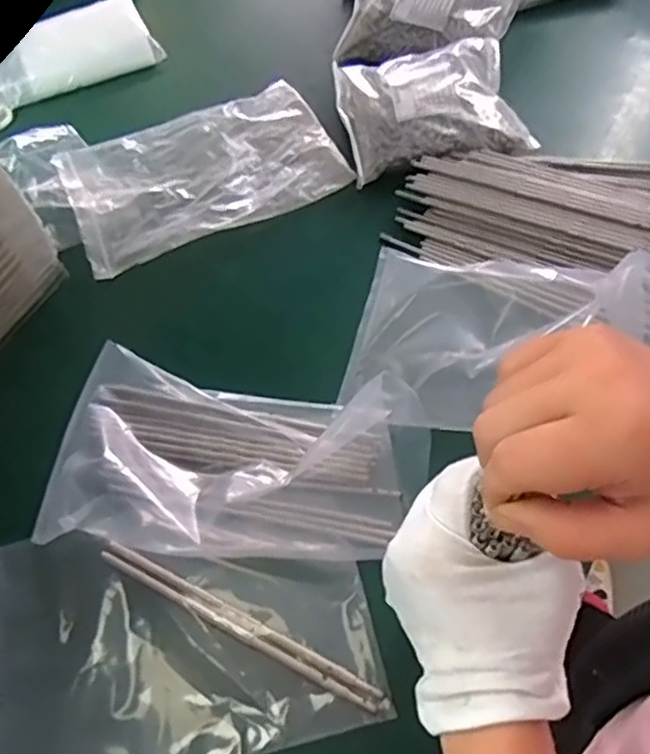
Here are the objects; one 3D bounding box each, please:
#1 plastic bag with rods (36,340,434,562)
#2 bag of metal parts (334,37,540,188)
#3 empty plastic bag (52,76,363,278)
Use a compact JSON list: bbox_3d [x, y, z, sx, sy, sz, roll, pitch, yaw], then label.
[{"bbox_3d":[-0.075,0.065,0.573,0.301,0.039,0.178,5,59,7],"label":"plastic bag with rods"},{"bbox_3d":[0.117,-0.310,0.757,0.198,0.042,0.185,-6,59,1],"label":"bag of metal parts"},{"bbox_3d":[-0.135,-0.230,0.750,0.288,0.020,0.187,-22,60,-9],"label":"empty plastic bag"}]

